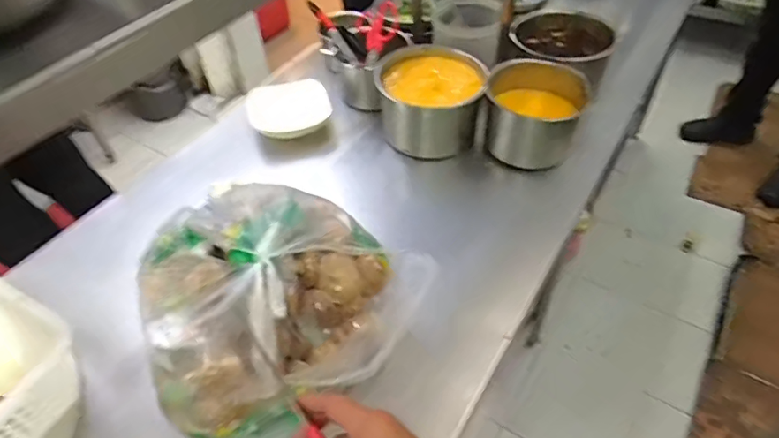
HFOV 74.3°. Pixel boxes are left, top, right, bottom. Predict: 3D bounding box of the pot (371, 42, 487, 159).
[{"bbox_3d":[0.074,-0.218,0.959,0.181,0.128,0.162,1,48,3],"label":"pot"}]

